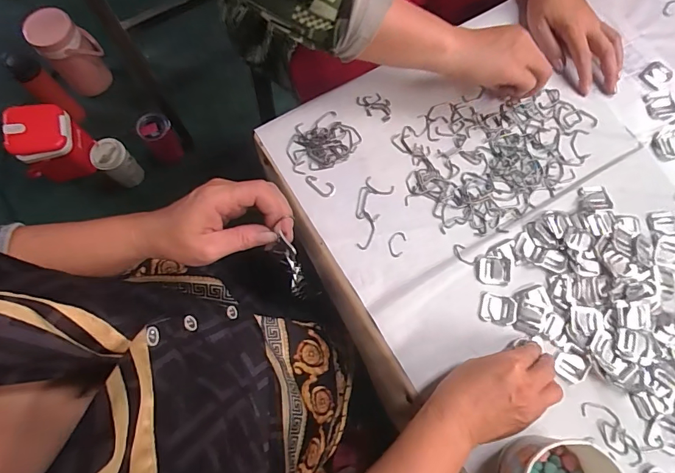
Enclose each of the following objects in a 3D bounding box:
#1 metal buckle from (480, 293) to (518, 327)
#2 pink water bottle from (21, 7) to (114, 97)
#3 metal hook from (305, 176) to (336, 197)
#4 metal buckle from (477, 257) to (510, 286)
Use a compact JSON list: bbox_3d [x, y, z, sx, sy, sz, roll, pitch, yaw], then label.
[{"bbox_3d":[0.170,0.077,0.445,0.038,0.004,0.030,11,73,2],"label":"metal buckle"},{"bbox_3d":[-0.806,-0.558,1.288,0.151,0.239,0.131,-39,77,-12],"label":"pink water bottle"},{"bbox_3d":[-0.020,-0.059,0.489,0.039,0.004,0.017,33,75,9],"label":"metal hook"},{"bbox_3d":[0.170,0.037,0.455,0.034,0.004,0.031,7,73,1],"label":"metal buckle"}]

